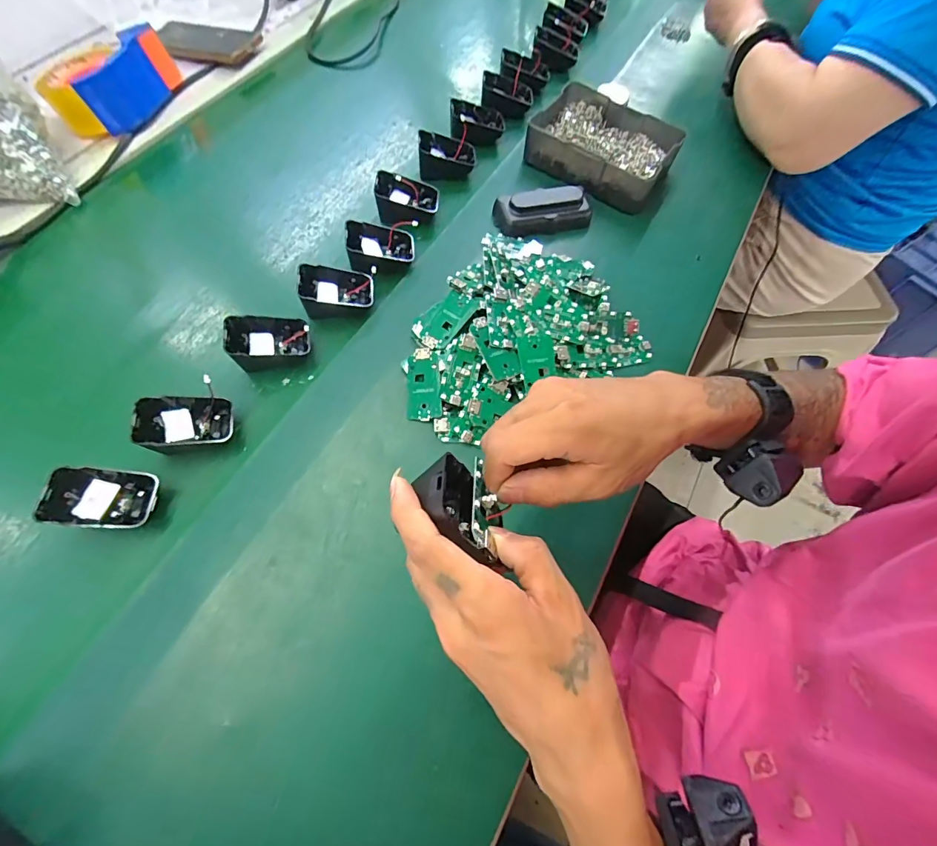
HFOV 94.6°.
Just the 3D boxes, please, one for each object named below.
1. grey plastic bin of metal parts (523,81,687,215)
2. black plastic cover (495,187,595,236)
[{"bbox_3d":[0.163,-0.336,0.521,0.163,0.042,0.130,28,67,12],"label":"grey plastic bin of metal parts"},{"bbox_3d":[0.083,-0.237,0.477,0.107,0.029,0.039,-9,64,-5],"label":"black plastic cover"}]

